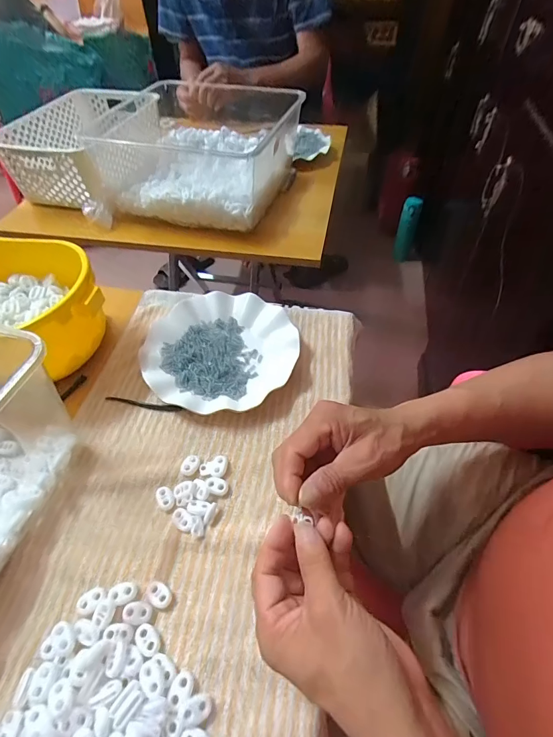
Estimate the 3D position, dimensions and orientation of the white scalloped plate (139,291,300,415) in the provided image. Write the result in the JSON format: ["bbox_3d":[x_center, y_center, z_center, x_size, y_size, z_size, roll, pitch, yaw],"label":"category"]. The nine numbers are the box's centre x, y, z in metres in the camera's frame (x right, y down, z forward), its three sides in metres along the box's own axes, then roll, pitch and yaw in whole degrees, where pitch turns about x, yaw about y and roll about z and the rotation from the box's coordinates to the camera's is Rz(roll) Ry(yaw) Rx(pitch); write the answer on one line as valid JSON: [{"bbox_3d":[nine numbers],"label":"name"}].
[{"bbox_3d":[-0.067,-0.023,0.453,0.178,0.025,0.175,0,51,0],"label":"white scalloped plate"}]

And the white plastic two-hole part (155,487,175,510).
[{"bbox_3d":[-0.104,0.120,0.350,0.014,0.004,0.023,-28,56,-20],"label":"white plastic two-hole part"}]

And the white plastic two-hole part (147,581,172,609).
[{"bbox_3d":[-0.094,0.180,0.300,0.023,0.004,0.014,31,57,22],"label":"white plastic two-hole part"}]

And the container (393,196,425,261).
[{"bbox_3d":[0.470,-0.496,1.368,0.062,0.234,0.057,-1,51,1],"label":"container"}]

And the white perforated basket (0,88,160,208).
[{"bbox_3d":[-0.360,-0.439,0.741,0.240,0.096,0.306,8,51,9],"label":"white perforated basket"}]

